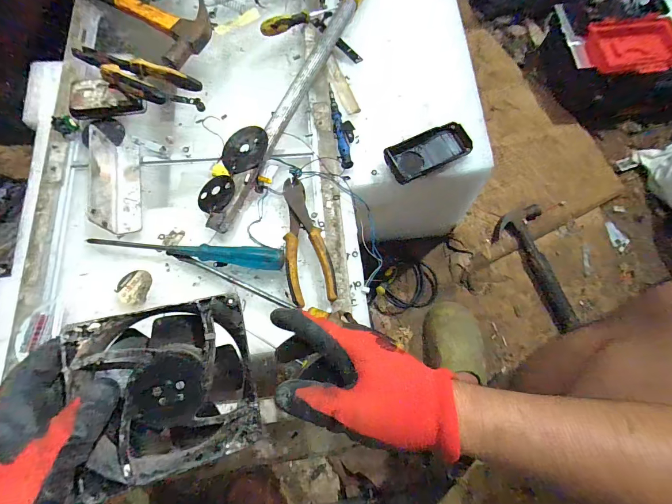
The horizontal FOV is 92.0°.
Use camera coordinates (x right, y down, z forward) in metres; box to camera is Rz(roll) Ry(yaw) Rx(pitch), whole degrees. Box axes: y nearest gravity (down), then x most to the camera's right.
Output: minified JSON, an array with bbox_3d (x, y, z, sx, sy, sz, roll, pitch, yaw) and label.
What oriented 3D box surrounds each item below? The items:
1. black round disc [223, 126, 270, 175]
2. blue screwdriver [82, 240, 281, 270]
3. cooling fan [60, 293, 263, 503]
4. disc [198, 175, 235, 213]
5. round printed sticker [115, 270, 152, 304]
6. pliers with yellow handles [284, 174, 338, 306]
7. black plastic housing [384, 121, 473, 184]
[{"bbox_3d":[-0.127,-0.140,0.448,0.066,0.007,0.070,-6,72,19],"label":"black round disc"},{"bbox_3d":[-0.185,-0.004,0.412,0.240,0.018,0.025,7,74,0],"label":"blue screwdriver"},{"bbox_3d":[-0.125,0.100,0.250,0.116,0.031,0.117,-8,85,-21],"label":"cooling fan"},{"bbox_3d":[-0.160,-0.078,0.432,0.057,0.004,0.053,-8,63,16],"label":"disc"},{"bbox_3d":[-0.250,0.043,0.403,0.038,0.004,0.042,9,74,1],"label":"round printed sticker"},{"bbox_3d":[-0.039,-0.018,0.420,0.057,0.017,0.169,-9,74,-4],"label":"pliers with yellow handles"},{"bbox_3d":[0.129,-0.142,0.467,0.116,0.031,0.055,-23,76,-8],"label":"black plastic housing"}]

